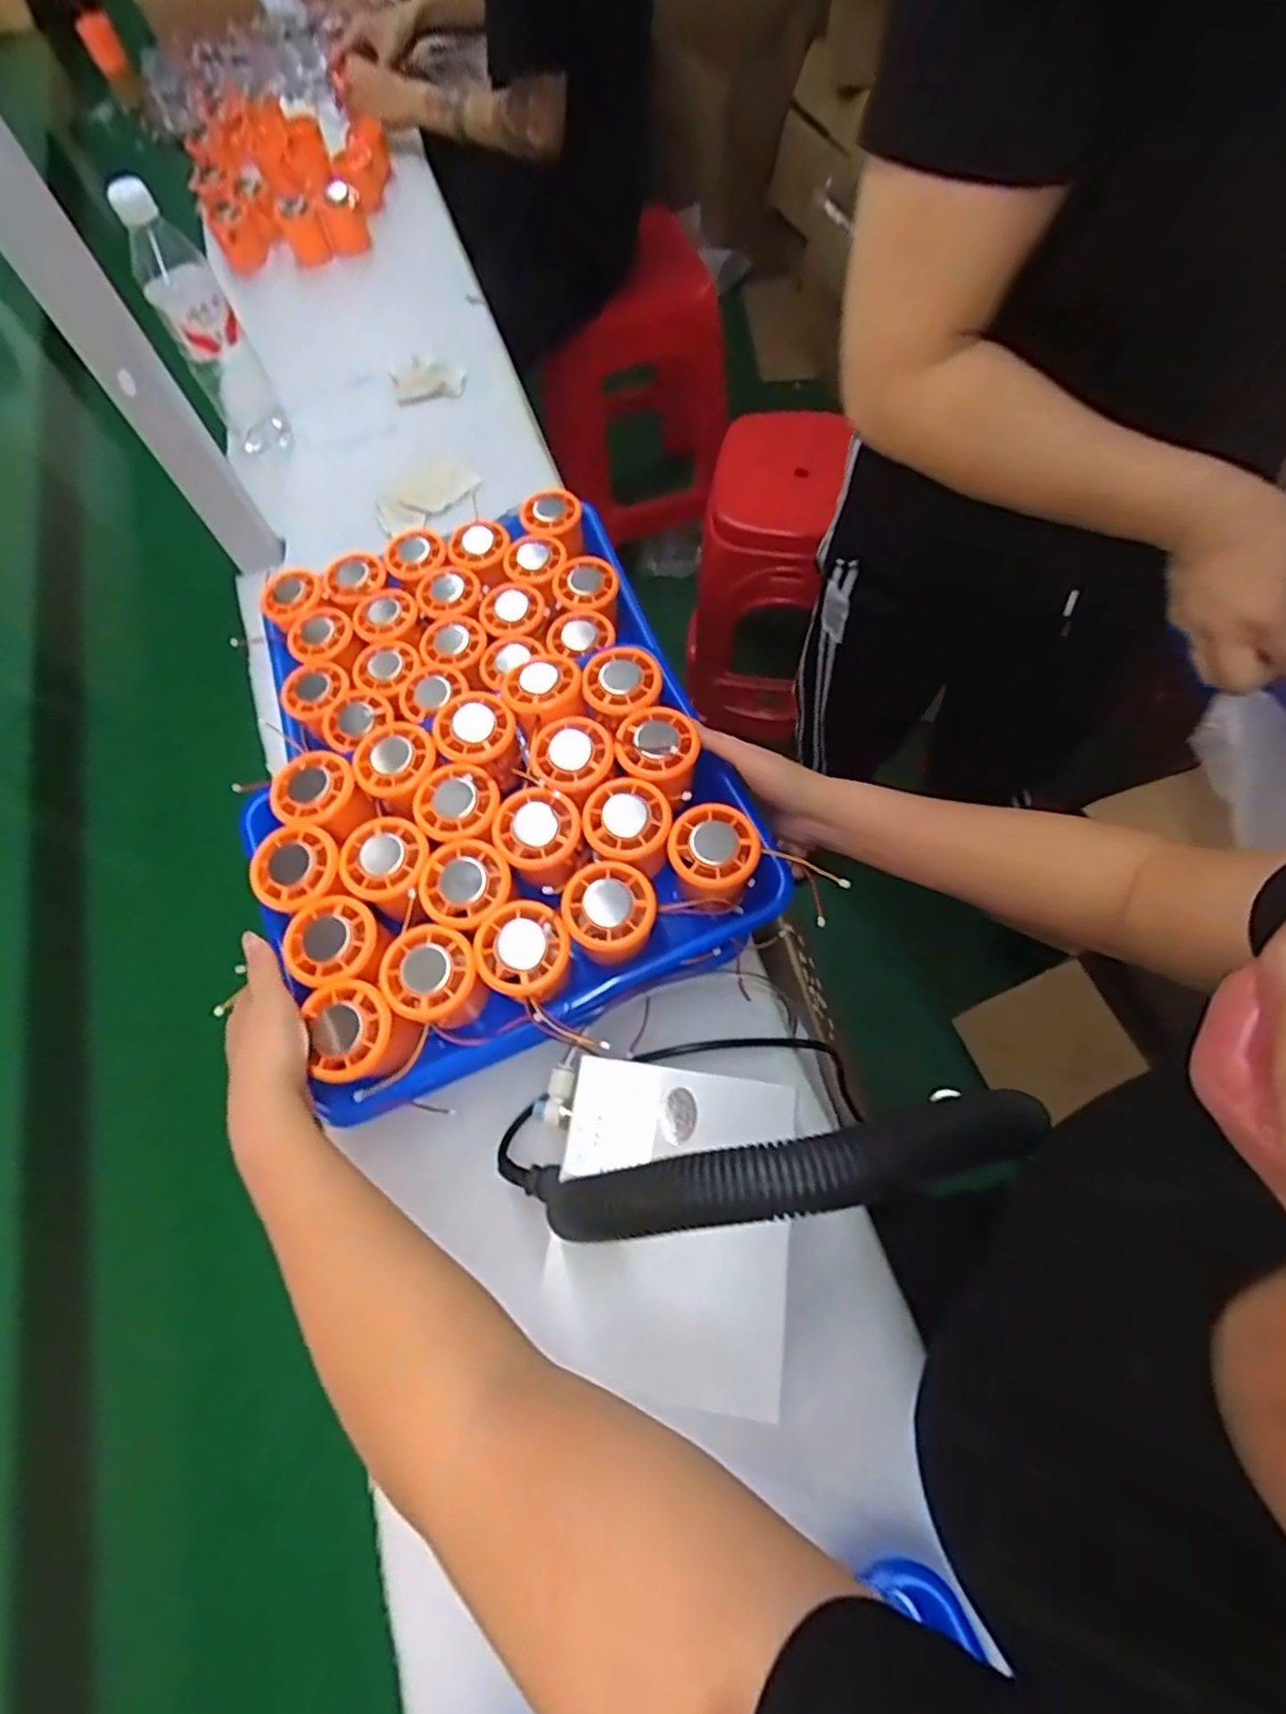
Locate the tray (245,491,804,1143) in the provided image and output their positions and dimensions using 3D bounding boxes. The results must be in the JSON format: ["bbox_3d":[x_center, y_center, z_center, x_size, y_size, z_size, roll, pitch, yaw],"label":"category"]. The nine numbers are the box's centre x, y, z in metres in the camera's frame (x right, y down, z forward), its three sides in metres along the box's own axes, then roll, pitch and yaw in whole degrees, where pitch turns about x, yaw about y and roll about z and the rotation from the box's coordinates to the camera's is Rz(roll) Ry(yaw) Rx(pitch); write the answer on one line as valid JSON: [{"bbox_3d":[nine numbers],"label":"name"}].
[{"bbox_3d":[-0.121,-0.097,0.542,0.318,0.088,0.484,-17,62,-6],"label":"tray"}]

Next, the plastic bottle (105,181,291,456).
[{"bbox_3d":[-0.436,-0.523,0.715,0.067,0.226,0.058,-27,63,-11],"label":"plastic bottle"}]

